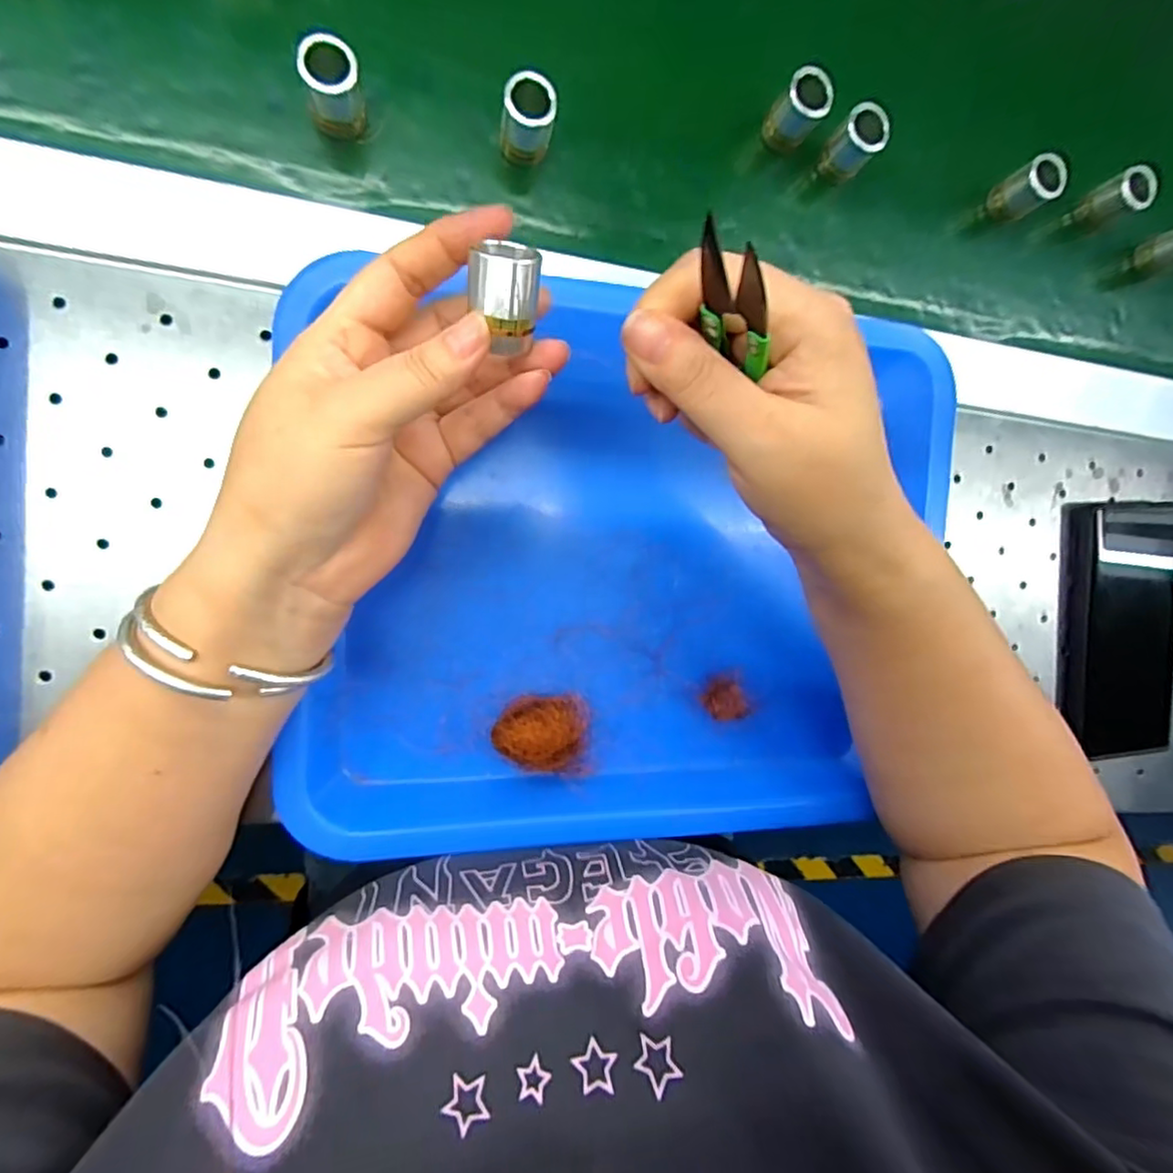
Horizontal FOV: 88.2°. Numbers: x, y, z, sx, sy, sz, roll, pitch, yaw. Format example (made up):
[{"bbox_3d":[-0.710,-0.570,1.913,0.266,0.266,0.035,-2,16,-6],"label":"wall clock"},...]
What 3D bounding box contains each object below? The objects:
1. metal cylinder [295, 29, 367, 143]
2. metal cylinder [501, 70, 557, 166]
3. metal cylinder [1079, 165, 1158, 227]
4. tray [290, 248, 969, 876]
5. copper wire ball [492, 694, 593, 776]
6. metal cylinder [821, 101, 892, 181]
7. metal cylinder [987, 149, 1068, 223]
[{"bbox_3d":[-0.108,-0.214,0.260,0.020,0.033,0.022,14,91,-8],"label":"metal cylinder"},{"bbox_3d":[-0.027,-0.215,0.281,0.023,0.037,0.018,-4,93,-7],"label":"metal cylinder"},{"bbox_3d":[0.317,-0.231,0.363,0.021,0.032,0.023,0,92,-8],"label":"metal cylinder"},{"bbox_3d":[0.025,-0.007,0.304,0.311,0.050,0.269,1,92,-8],"label":"tray"},{"bbox_3d":[-0.021,0.073,0.296,0.045,0.017,0.038,1,92,-8],"label":"copper wire ball"},{"bbox_3d":[0.141,-0.233,0.321,0.022,0.033,0.020,0,92,-8],"label":"metal cylinder"},{"bbox_3d":[0.253,-0.228,0.347,0.020,0.030,0.024,-29,96,-5],"label":"metal cylinder"}]

